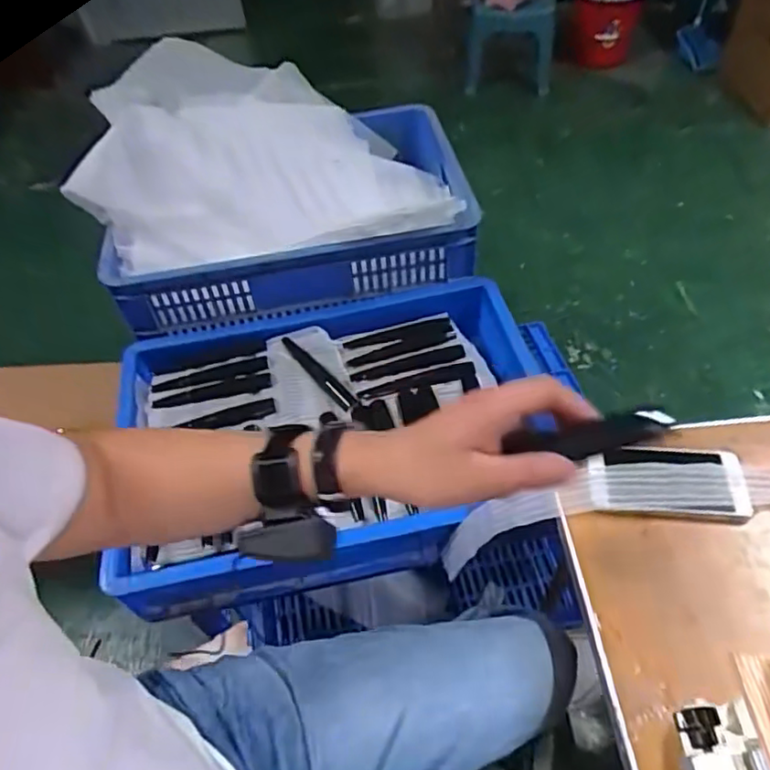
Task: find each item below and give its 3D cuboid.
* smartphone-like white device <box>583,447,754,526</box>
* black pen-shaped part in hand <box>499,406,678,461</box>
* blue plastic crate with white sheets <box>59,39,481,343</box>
[{"bbox_3d":[0.289,0.100,0.627,0.154,0.017,0.077,4,65,5],"label":"smartphone-like white device"},{"bbox_3d":[0.130,0.033,0.391,0.099,0.018,0.021,-13,47,19],"label":"black pen-shaped part in hand"},{"bbox_3d":[-0.172,-0.367,1.036,0.570,0.247,0.467,-10,51,-2],"label":"blue plastic crate with white sheets"}]

